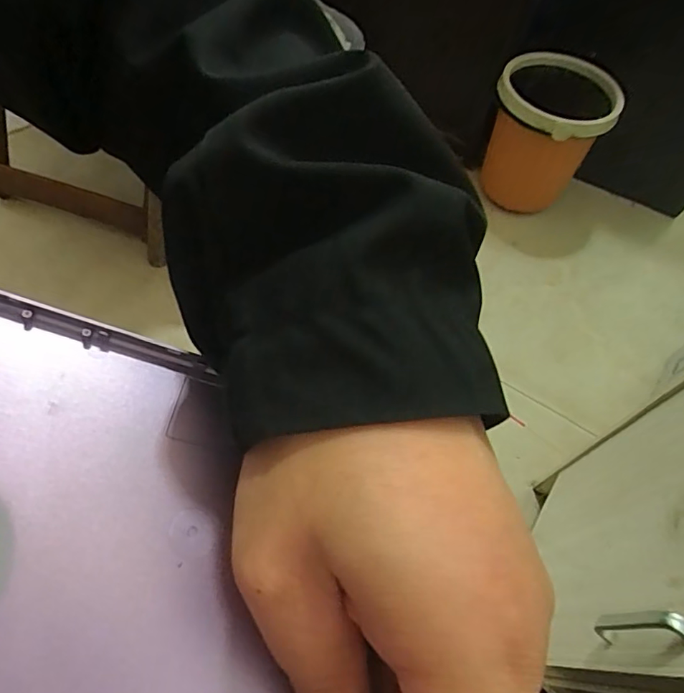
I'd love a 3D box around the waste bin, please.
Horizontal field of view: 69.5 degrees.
[{"bbox_3d":[0.508,-0.546,1.294,0.271,0.297,0.290,12,59,4],"label":"waste bin"}]

